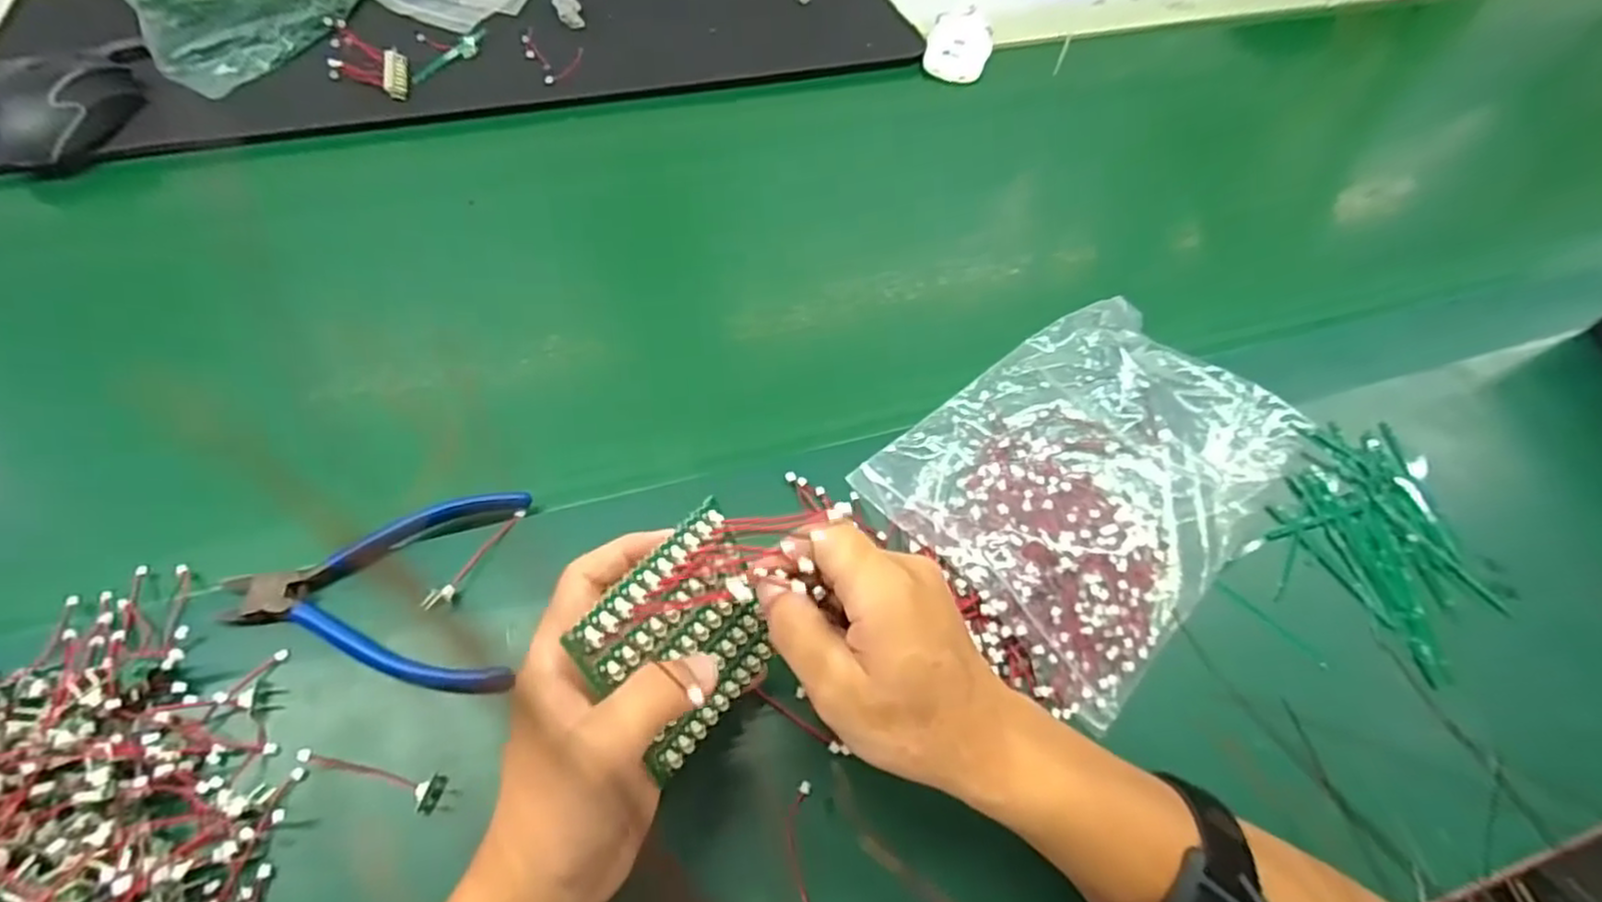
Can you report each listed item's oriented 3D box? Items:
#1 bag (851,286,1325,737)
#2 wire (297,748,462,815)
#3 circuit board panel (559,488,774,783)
[{"bbox_3d":[0.165,0.009,0.408,0.164,0.031,0.243,41,63,21],"label":"bag"},{"bbox_3d":[-0.185,0.143,0.313,0.066,0.012,0.016,8,56,2],"label":"wire"},{"bbox_3d":[-0.045,0.076,0.294,0.006,0.081,0.077,10,42,42],"label":"circuit board panel"}]

